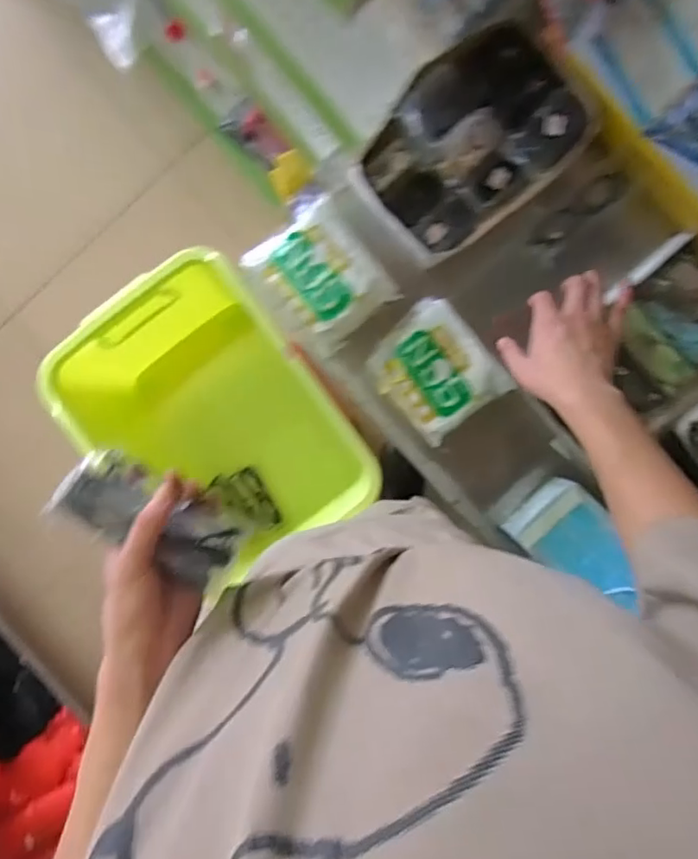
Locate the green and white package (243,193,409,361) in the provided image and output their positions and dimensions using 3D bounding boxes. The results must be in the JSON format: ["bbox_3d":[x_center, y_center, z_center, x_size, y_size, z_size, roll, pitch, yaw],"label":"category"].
[{"bbox_3d":[-0.036,-0.178,0.678,0.134,0.074,0.146,-37,91,4],"label":"green and white package"}]

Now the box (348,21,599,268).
[{"bbox_3d":[0.148,-0.352,0.708,0.272,0.050,0.194,-41,91,4],"label":"box"}]

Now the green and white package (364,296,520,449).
[{"bbox_3d":[0.108,-0.075,0.713,0.126,0.066,0.149,-39,91,4],"label":"green and white package"}]

